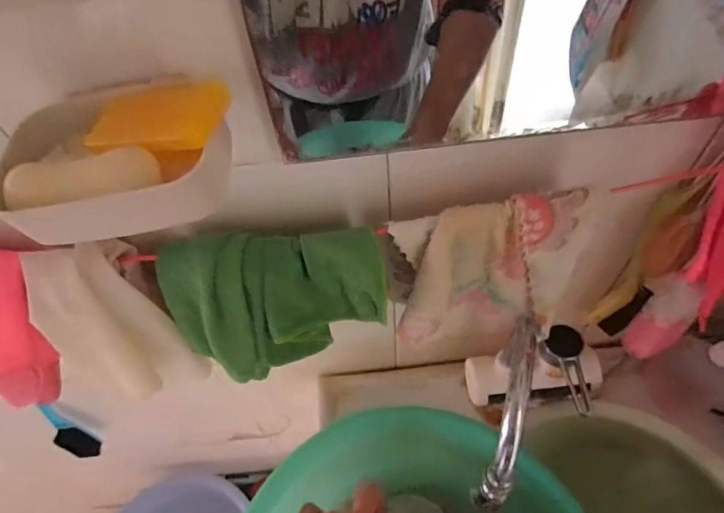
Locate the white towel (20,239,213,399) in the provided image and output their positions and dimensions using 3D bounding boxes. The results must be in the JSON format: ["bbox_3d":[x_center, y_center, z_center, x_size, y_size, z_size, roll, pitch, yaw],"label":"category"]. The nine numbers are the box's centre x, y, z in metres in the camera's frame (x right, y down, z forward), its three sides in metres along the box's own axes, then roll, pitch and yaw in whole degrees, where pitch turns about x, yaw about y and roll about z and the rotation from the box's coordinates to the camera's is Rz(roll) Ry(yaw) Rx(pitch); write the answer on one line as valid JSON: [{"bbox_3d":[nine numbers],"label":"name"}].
[{"bbox_3d":[-0.198,0.058,0.361,0.083,0.150,0.016,-34,30,-21],"label":"white towel"}]

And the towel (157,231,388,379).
[{"bbox_3d":[-0.069,0.040,0.369,0.169,0.135,0.033,-3,29,-2],"label":"towel"}]

